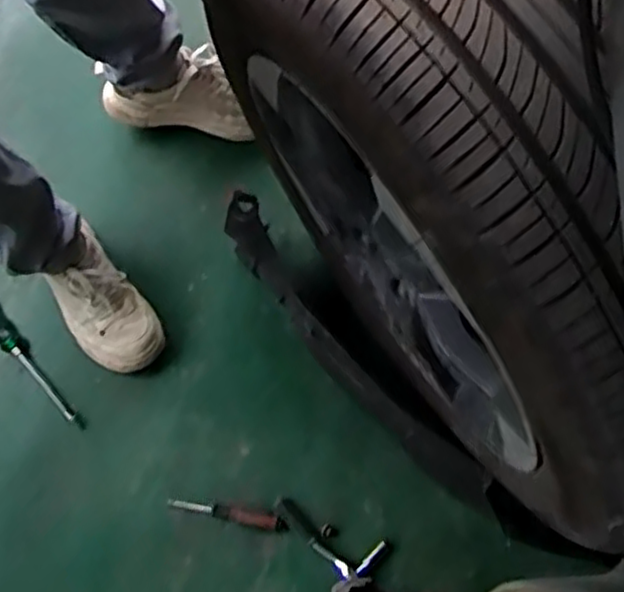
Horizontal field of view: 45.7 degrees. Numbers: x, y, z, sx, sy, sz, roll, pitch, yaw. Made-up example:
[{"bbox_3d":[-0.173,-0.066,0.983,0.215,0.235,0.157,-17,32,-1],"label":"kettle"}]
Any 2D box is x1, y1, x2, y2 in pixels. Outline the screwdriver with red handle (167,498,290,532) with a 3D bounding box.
[{"bbox_3d":[-0.105,0.274,0.935,0.150,0.022,0.020,11,74,5],"label":"screwdriver with red handle"}]

